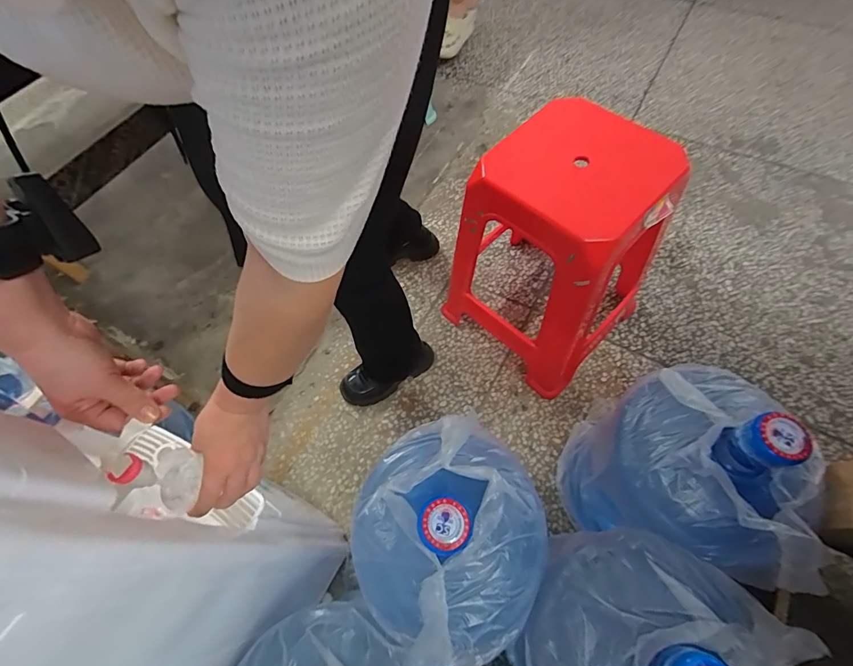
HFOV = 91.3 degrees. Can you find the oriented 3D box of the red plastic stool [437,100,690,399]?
[{"bbox_3d":[0.264,-0.146,0.864,0.294,0.481,0.315,-42,68,-17],"label":"red plastic stool"}]

